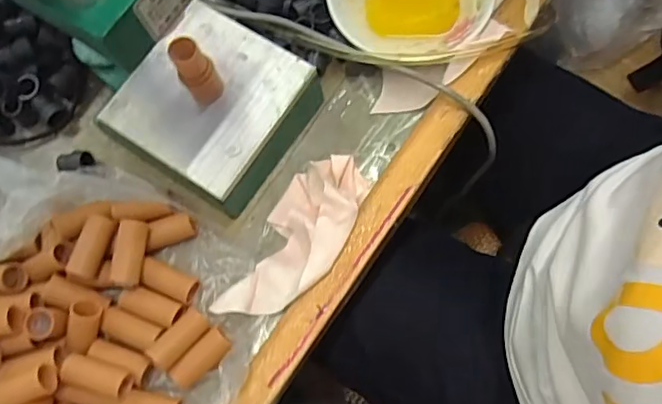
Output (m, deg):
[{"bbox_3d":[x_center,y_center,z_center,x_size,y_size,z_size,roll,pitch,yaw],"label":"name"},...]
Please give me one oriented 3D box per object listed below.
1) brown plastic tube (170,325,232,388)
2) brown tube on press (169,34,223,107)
[{"bbox_3d":[-0.092,0.111,0.417,0.020,0.015,0.045,43,82,14],"label":"brown plastic tube"},{"bbox_3d":[-0.094,-0.092,0.413,0.024,0.064,0.024,-1,74,5],"label":"brown tube on press"}]

